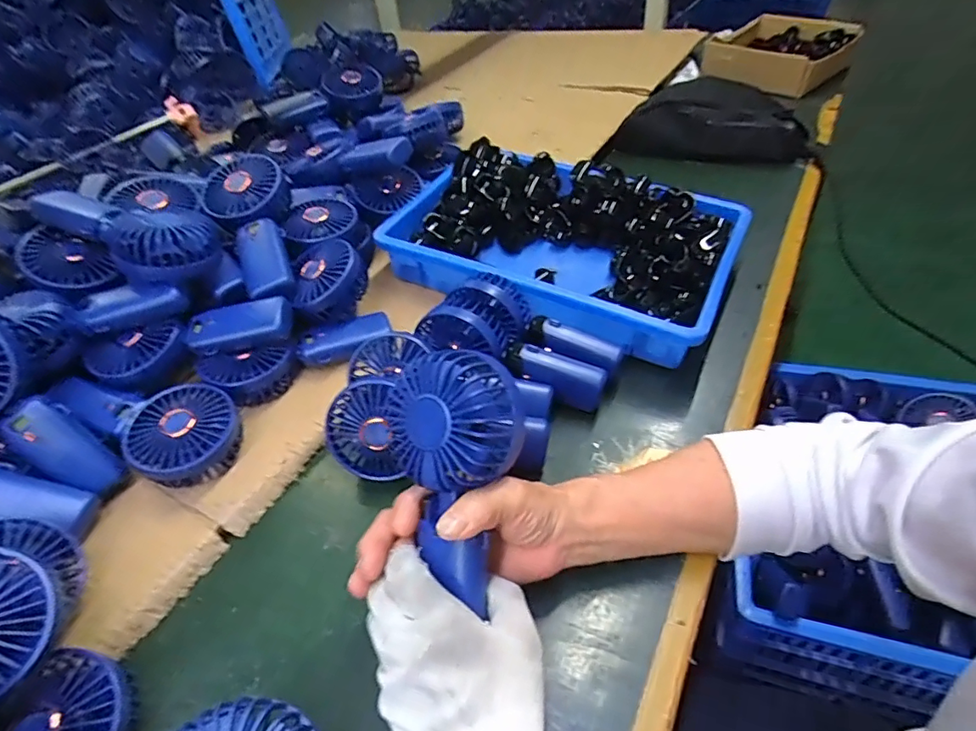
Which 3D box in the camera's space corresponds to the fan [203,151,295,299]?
[{"bbox_3d":[-0.241,-0.146,0.552,0.083,0.037,0.180,-17,68,-12],"label":"fan"}]

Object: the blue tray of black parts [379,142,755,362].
[{"bbox_3d":[0.084,-0.147,0.610,0.364,0.078,0.234,19,50,22],"label":"blue tray of black parts"}]

